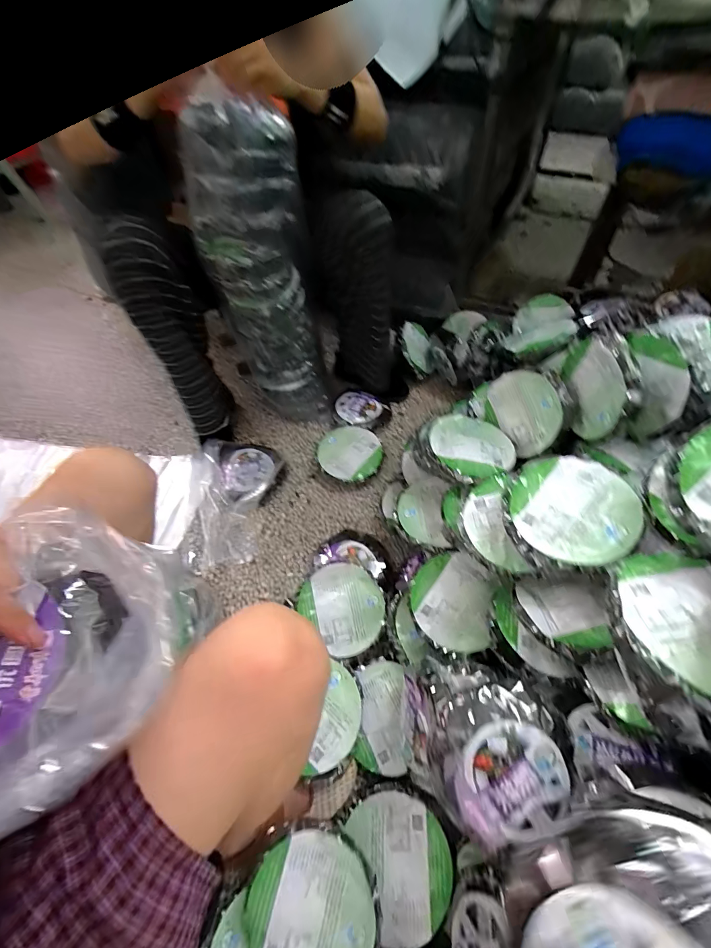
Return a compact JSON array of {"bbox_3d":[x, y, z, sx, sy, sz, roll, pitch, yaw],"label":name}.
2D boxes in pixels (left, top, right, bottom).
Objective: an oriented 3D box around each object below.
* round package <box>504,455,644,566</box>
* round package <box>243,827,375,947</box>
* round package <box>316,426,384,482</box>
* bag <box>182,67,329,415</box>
[{"bbox_3d":[0.289,0.050,0.516,0.154,0.039,0.162,-1,55,2],"label":"round package"},{"bbox_3d":[-0.057,0.535,0.468,0.154,0.030,0.149,-8,55,-3],"label":"round package"},{"bbox_3d":[-0.014,-0.049,0.968,0.158,0.056,0.168,-1,55,2],"label":"round package"},{"bbox_3d":[-0.201,-0.425,0.882,0.204,0.590,0.239,-7,55,-2],"label":"bag"}]

